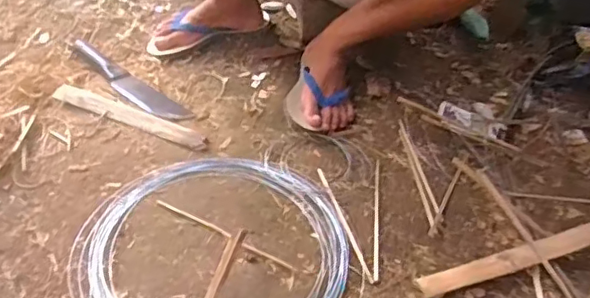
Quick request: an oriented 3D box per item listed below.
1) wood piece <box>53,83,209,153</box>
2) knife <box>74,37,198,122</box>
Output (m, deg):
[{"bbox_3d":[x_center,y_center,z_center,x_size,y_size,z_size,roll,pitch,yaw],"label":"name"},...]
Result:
[{"bbox_3d":[-0.299,-0.064,1.063,0.321,0.012,0.047,22,48,14],"label":"wood piece"},{"bbox_3d":[-0.343,-0.135,1.172,0.356,0.021,0.060,34,52,24],"label":"knife"}]

